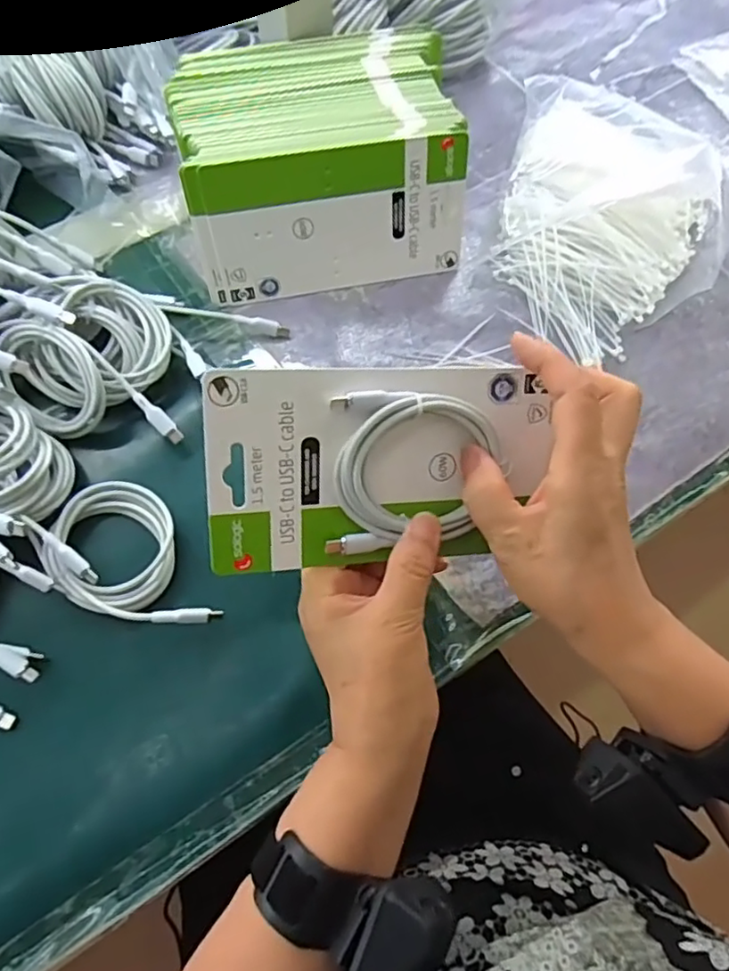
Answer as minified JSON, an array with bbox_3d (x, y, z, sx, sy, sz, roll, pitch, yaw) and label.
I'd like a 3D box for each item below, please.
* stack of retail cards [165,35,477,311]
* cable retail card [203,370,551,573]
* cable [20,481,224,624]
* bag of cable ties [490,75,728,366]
[{"bbox_3d":[-0.032,-0.229,0.450,0.187,0.101,0.132,-12,68,-6],"label":"stack of retail cards"},{"bbox_3d":[0.011,-0.008,0.306,0.172,0.016,0.099,-3,109,-13],"label":"cable retail card"},{"bbox_3d":[-0.144,0.046,0.372,0.075,0.028,0.117,-42,74,-16],"label":"cable"},{"bbox_3d":[0.194,-0.210,0.476,0.181,0.043,0.230,20,69,7],"label":"bag of cable ties"}]

